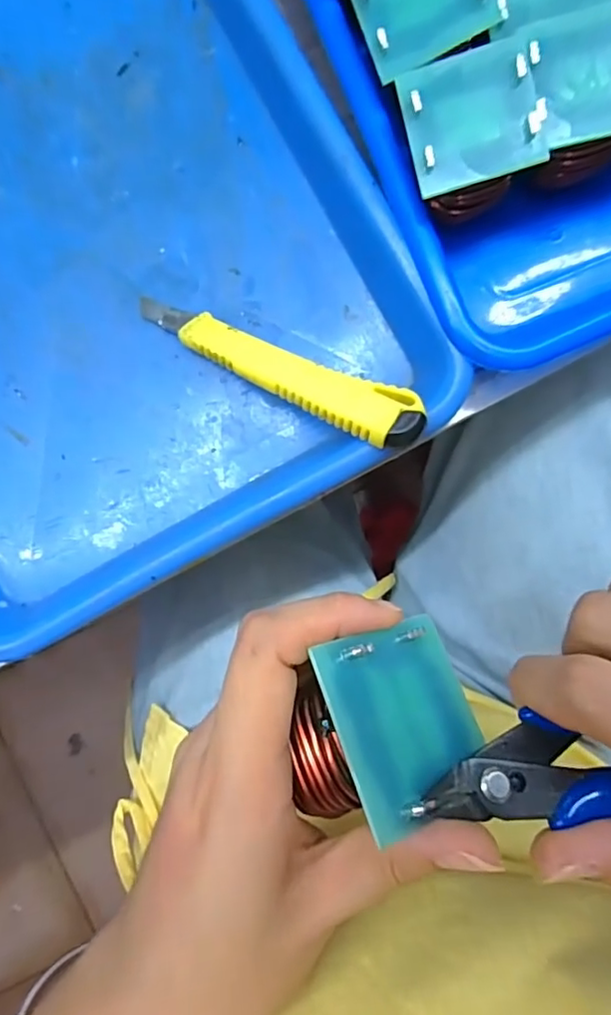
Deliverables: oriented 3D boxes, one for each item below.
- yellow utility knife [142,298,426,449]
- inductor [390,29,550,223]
[{"bbox_3d":[-0.015,-0.061,0.234,0.136,0.008,0.023,28,84,16],"label":"yellow utility knife"},{"bbox_3d":[0.062,-0.142,0.218,0.048,0.034,0.046,-15,88,2],"label":"inductor"}]

